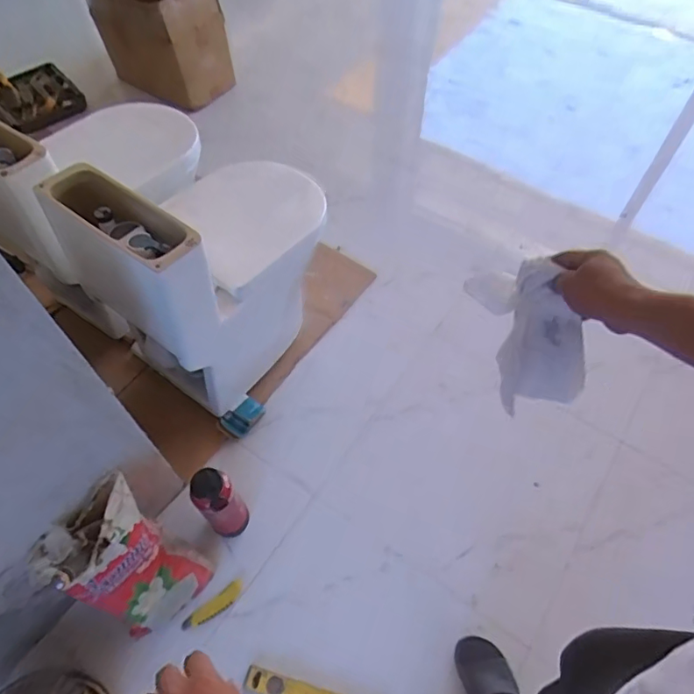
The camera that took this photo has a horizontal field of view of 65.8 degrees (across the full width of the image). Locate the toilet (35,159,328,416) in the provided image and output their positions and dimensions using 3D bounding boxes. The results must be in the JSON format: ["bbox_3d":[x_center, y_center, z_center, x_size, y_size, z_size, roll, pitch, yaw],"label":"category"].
[{"bbox_3d":[-0.346,-0.242,1.374,0.379,0.635,0.600,24,63,14],"label":"toilet"}]

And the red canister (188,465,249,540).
[{"bbox_3d":[-0.282,0.358,1.218,0.092,0.274,0.083,-34,65,-20],"label":"red canister"}]

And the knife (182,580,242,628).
[{"bbox_3d":[-0.303,0.591,1.223,0.152,0.014,0.039,-33,65,-17],"label":"knife"}]

